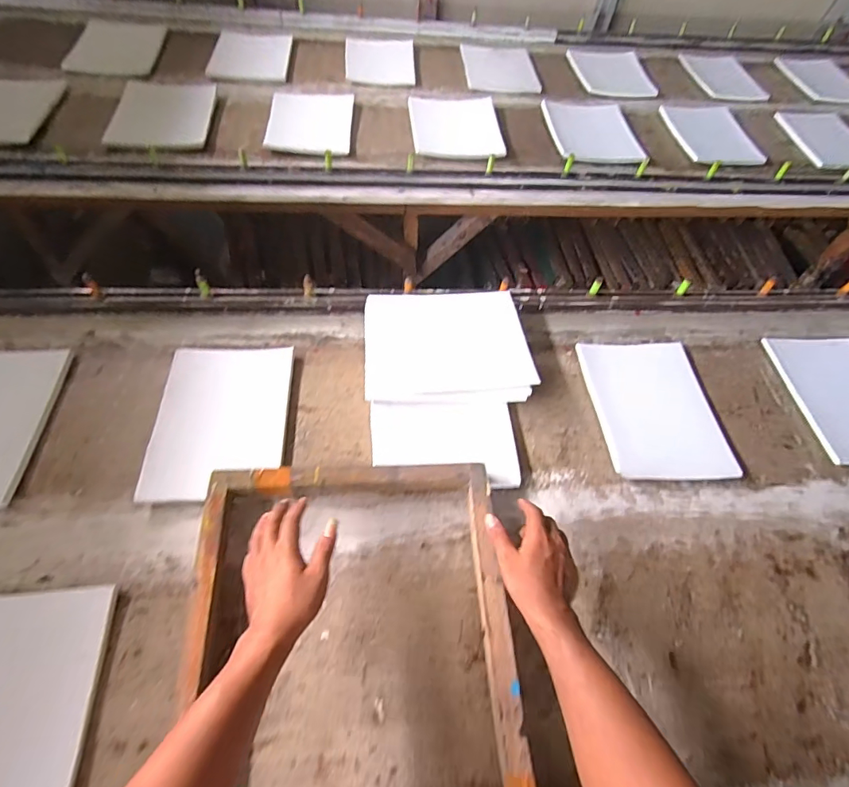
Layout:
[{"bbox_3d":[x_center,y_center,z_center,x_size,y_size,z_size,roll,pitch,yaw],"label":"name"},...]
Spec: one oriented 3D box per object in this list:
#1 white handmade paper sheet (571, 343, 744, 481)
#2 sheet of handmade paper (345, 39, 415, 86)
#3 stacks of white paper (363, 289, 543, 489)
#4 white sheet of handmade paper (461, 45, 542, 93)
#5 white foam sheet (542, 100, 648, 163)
[{"bbox_3d":[0.410,0.026,0.839,0.207,0.023,0.270,-4,61,-4],"label":"white handmade paper sheet"},{"bbox_3d":[-0.130,-0.986,1.389,0.201,0.011,0.239,1,64,-10],"label":"sheet of handmade paper"},{"bbox_3d":[0.040,-0.021,0.824,0.288,0.037,0.371,-2,61,-3],"label":"stacks of white paper"},{"bbox_3d":[0.226,-0.970,1.399,0.207,0.009,0.242,-4,61,-4],"label":"white sheet of handmade paper"},{"bbox_3d":[0.458,-0.711,1.279,0.230,0.018,0.267,-5,61,-4],"label":"white foam sheet"}]

